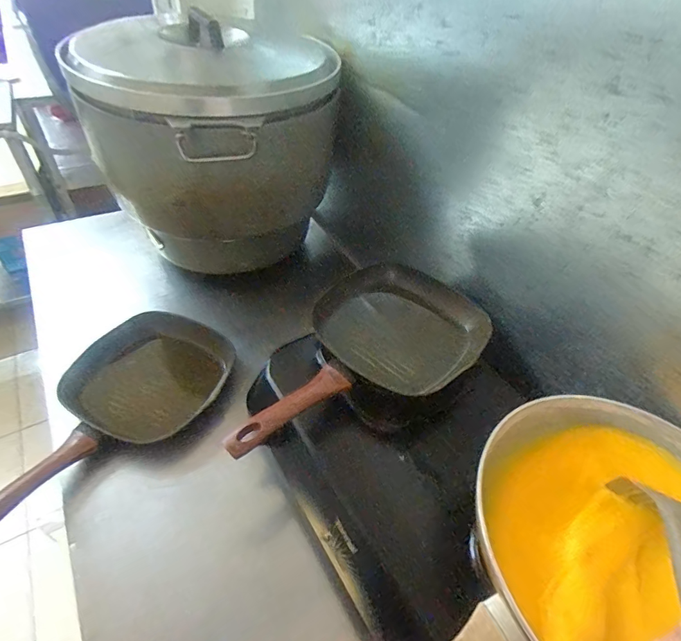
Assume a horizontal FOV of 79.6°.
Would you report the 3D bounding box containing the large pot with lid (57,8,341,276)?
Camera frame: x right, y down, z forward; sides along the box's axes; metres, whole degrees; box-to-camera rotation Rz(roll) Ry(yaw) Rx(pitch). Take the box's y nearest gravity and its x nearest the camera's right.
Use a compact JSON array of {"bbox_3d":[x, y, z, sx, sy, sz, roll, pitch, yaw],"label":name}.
[{"bbox_3d":[-0.253,-0.363,0.881,0.454,0.399,0.500,-28,55,-28],"label":"large pot with lid"}]

